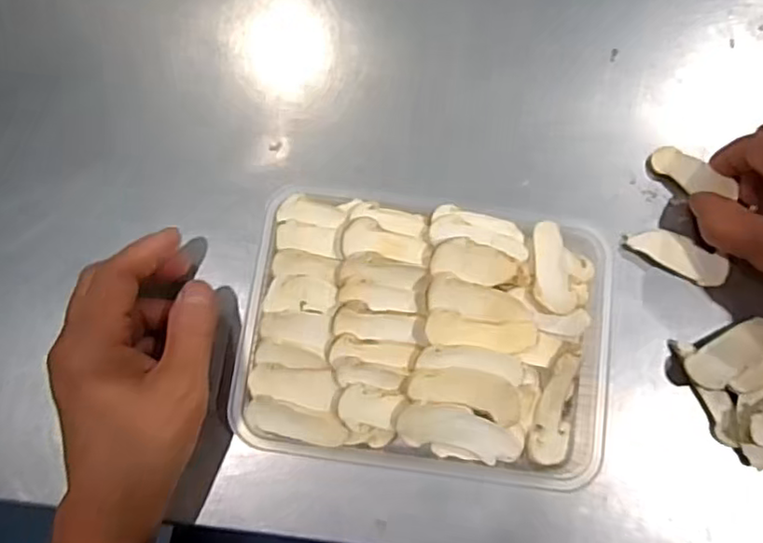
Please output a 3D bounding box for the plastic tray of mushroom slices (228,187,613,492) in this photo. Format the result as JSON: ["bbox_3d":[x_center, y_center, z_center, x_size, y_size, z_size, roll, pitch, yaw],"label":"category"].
[{"bbox_3d":[0.025,0.031,0.308,0.182,0.030,0.132,8,80,1],"label":"plastic tray of mushroom slices"}]

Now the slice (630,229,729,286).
[{"bbox_3d":[0.161,-0.009,0.331,0.052,0.004,0.019,29,81,5],"label":"slice"}]

